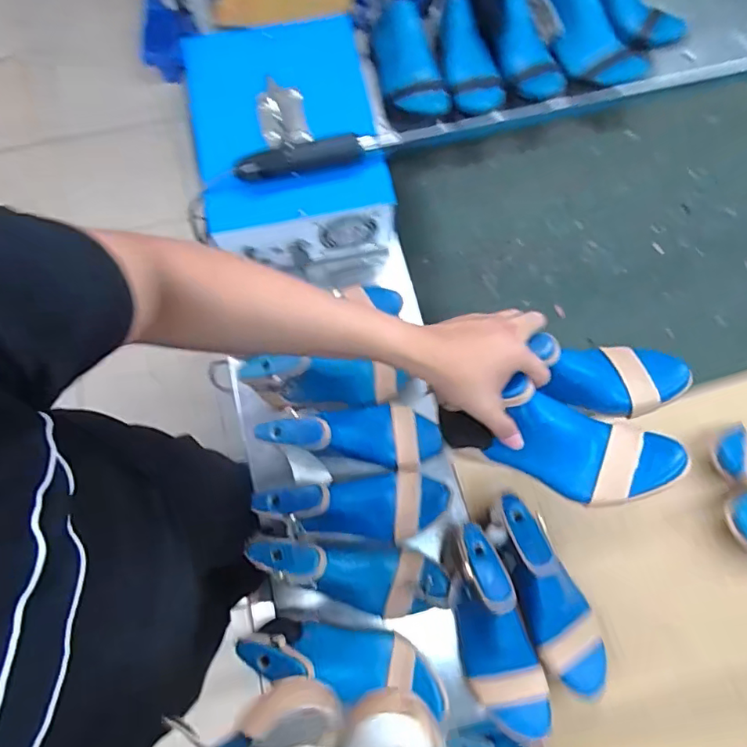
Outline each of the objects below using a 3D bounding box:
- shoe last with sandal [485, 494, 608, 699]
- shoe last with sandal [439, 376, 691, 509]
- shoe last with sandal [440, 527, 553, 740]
[{"bbox_3d":[0.209,0.262,0.645,0.088,0.091,0.240,-27,95,-8],"label":"shoe last with sandal"},{"bbox_3d":[0.190,0.071,0.515,0.219,0.072,0.088,13,74,8],"label":"shoe last with sandal"},{"bbox_3d":[0.143,0.308,0.641,0.084,0.085,0.244,-17,90,-5],"label":"shoe last with sandal"}]

